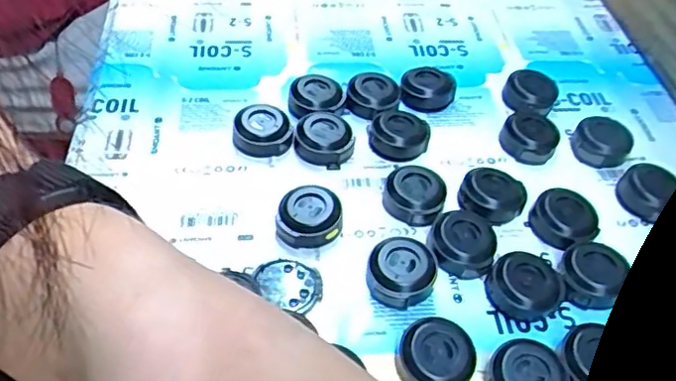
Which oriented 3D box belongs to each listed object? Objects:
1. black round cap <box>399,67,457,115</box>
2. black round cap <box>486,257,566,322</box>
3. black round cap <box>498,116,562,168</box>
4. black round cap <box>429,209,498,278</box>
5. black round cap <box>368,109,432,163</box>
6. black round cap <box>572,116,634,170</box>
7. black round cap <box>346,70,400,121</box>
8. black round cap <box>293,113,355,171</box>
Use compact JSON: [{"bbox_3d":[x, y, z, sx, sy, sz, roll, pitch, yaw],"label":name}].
[{"bbox_3d":[0.051,-0.055,0.349,0.030,0.018,0.030,2,48,-2],"label":"black round cap"},{"bbox_3d":[0.081,0.042,0.262,0.029,0.015,0.026,32,53,22],"label":"black round cap"},{"bbox_3d":[0.105,-0.028,0.329,0.030,0.013,0.030,-8,49,-11],"label":"black round cap"},{"bbox_3d":[0.056,0.024,0.274,0.027,0.015,0.027,2,48,-3],"label":"black round cap"},{"bbox_3d":[0.033,-0.030,0.322,0.029,0.012,0.028,2,48,-2],"label":"black round cap"},{"bbox_3d":[0.144,-0.027,0.331,0.028,0.011,0.029,9,48,4],"label":"black round cap"},{"bbox_3d":[0.020,-0.052,0.343,0.029,0.014,0.029,2,48,-2],"label":"black round cap"},{"bbox_3d":[-0.007,-0.027,0.316,0.029,0.012,0.028,2,48,-2],"label":"black round cap"}]

